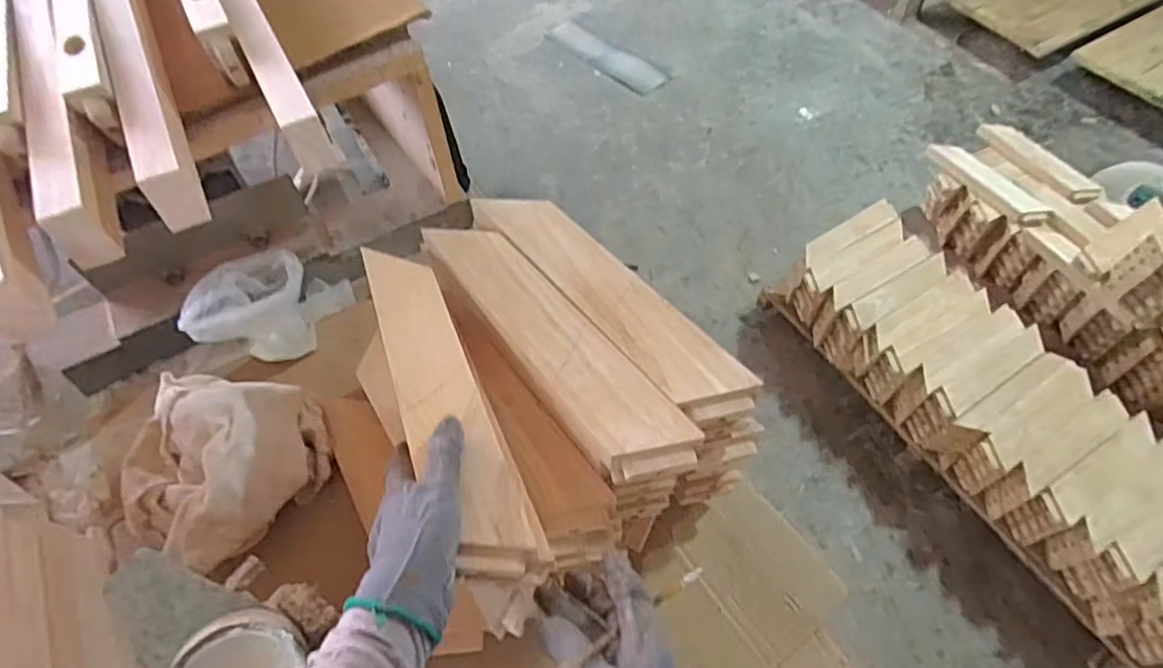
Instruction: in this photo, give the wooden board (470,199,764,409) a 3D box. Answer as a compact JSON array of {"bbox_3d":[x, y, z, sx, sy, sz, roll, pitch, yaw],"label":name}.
[{"bbox_3d":[0.016,-0.040,0.528,0.058,0.011,0.291,-38,64,-18],"label":"wooden board"}]

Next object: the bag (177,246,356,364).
[{"bbox_3d":[-0.356,-0.032,0.718,0.109,0.106,0.147,11,57,8],"label":"bag"}]

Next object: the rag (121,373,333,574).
[{"bbox_3d":[-0.361,0.115,0.588,0.195,0.107,0.182,19,59,13],"label":"rag"}]

